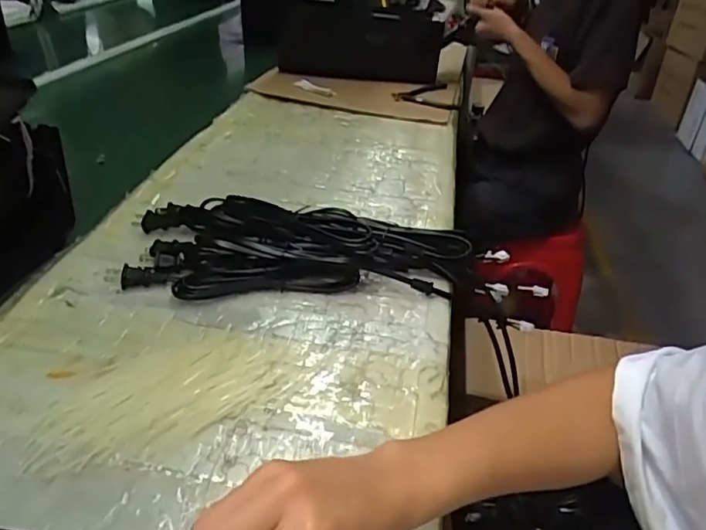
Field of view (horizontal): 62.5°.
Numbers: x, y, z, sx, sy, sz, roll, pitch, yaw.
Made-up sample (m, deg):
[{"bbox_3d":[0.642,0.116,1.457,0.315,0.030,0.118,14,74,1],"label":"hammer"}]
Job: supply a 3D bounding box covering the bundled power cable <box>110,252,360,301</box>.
[{"bbox_3d":[-0.119,0.012,0.594,0.240,0.027,0.056,4,32,-1],"label":"bundled power cable"}]

